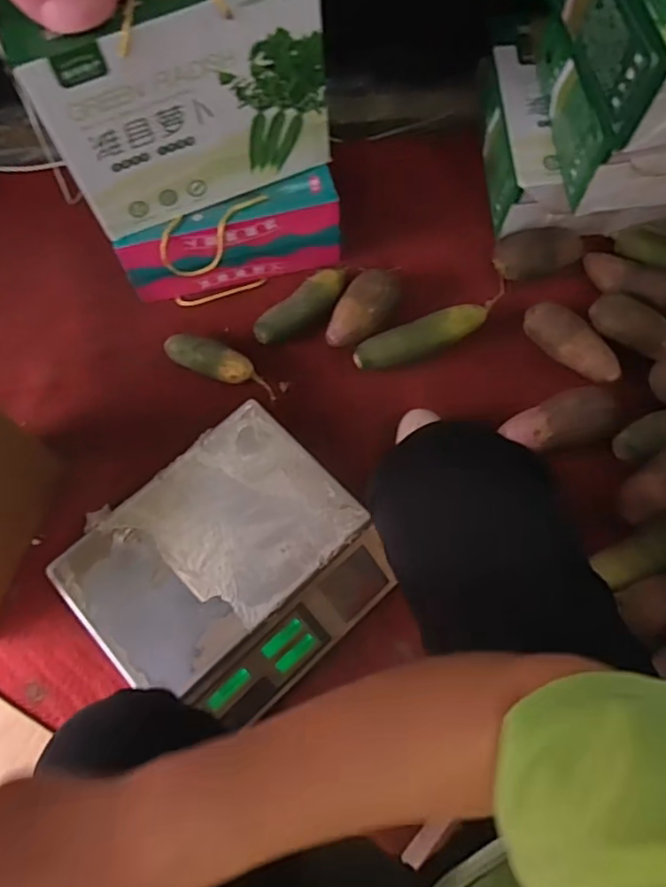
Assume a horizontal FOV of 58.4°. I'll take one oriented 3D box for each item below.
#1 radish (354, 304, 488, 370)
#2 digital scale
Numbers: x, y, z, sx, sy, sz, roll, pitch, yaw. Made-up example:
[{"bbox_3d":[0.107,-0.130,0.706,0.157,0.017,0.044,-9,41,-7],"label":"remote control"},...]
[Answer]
[{"bbox_3d":[0.136,-0.163,0.890,0.214,0.043,0.050,-20,69,-5],"label":"radish"},{"bbox_3d":[-0.126,0.155,0.749,0.325,0.092,0.295,-41,72,-13],"label":"digital scale"}]

